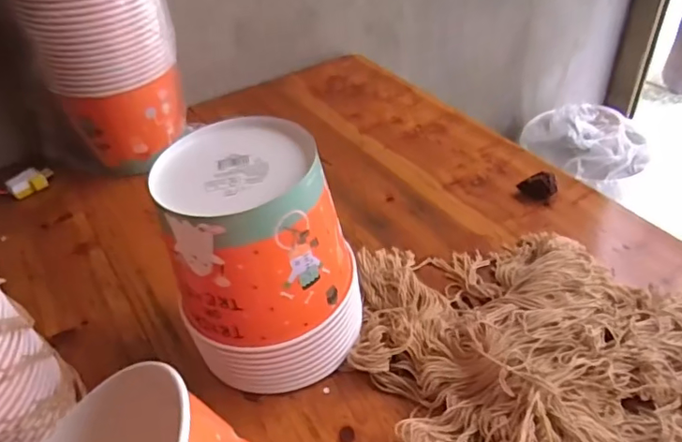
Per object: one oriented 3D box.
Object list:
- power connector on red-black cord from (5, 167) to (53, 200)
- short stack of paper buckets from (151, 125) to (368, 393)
[{"bbox_3d":[-0.434,-0.058,0.751,0.061,0.026,0.029,-35,49,-30],"label":"power connector on red-black cord"},{"bbox_3d":[-0.064,0.033,0.473,0.151,0.198,0.136,-12,42,-8],"label":"short stack of paper buckets"}]

